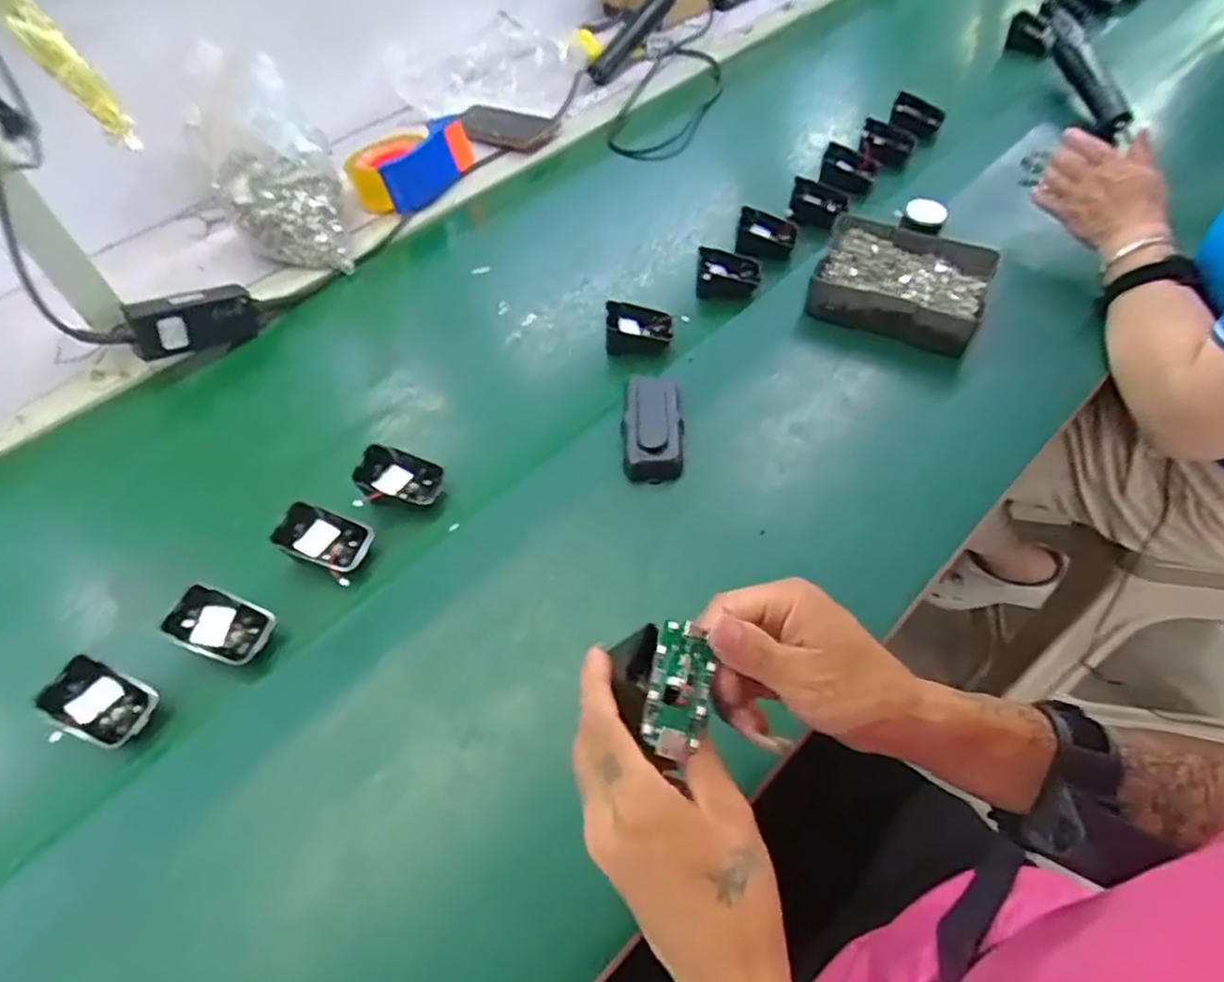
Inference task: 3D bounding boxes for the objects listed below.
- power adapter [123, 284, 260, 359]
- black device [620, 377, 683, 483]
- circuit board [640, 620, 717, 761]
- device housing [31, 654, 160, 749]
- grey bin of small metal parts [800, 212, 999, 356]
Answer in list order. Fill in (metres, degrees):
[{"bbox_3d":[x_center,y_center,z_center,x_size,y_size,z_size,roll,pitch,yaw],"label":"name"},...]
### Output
[{"bbox_3d":[-0.414,-0.169,0.701,0.026,0.057,0.114,32,38,24],"label":"power adapter"},{"bbox_3d":[0.035,-0.057,0.607,0.049,0.029,0.105,-2,54,6],"label":"black device"},{"bbox_3d":[0.034,0.096,0.341,0.031,0.004,0.062,19,67,-13],"label":"circuit board"},{"bbox_3d":[-0.354,0.147,0.487,0.066,0.019,0.044,30,60,-8],"label":"device housing"},{"bbox_3d":[0.286,-0.208,0.698,0.157,0.040,0.126,19,59,19],"label":"grey bin of small metal parts"}]

